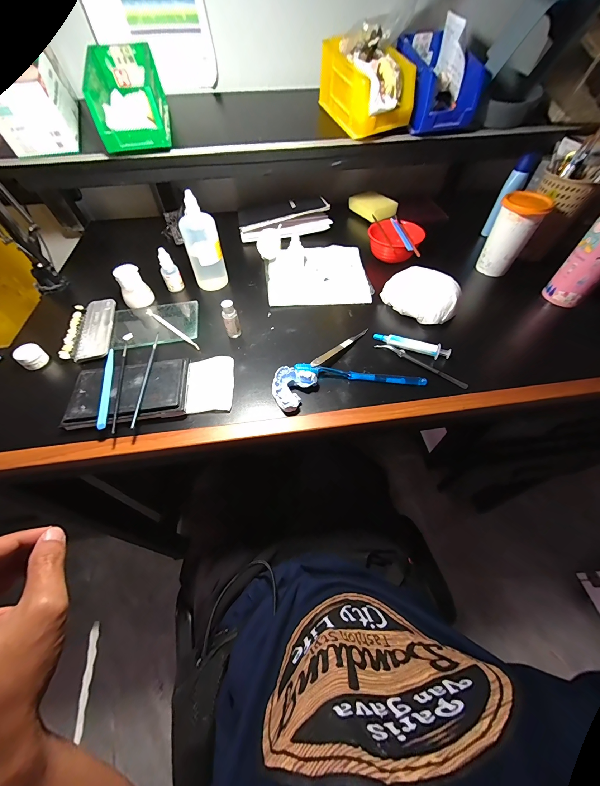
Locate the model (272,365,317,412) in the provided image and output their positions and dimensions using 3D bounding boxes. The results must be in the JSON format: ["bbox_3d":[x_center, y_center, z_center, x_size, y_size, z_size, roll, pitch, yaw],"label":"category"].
[{"bbox_3d":[-0.014,-0.006,0.395,0.048,0.030,0.064,29,59,19],"label":"model"}]

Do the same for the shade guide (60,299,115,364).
[{"bbox_3d":[-0.354,-0.107,0.477,0.068,0.009,0.141,-13,55,-9],"label":"shade guide"}]

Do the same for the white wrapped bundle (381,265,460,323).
[{"bbox_3d":[0.218,-0.174,0.509,0.126,0.050,0.097,35,62,23],"label":"white wrapped bundle"}]

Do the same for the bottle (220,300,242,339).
[{"bbox_3d":[-0.111,-0.119,0.458,0.024,0.063,0.019,-12,55,-8],"label":"bottle"}]

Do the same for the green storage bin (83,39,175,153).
[{"bbox_3d":[-0.290,-0.497,0.481,0.103,0.104,0.155,-10,55,-6],"label":"green storage bin"}]

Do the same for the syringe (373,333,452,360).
[{"bbox_3d":[0.175,-0.074,0.448,0.115,0.026,0.015,17,56,12],"label":"syringe"}]

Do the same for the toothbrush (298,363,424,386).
[{"bbox_3d":[0.087,-0.024,0.419,0.187,0.019,0.013,6,55,5],"label":"toothbrush"}]

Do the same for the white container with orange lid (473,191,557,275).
[{"bbox_3d":[0.391,-0.294,0.533,0.072,0.126,0.069,29,60,20],"label":"white container with orange lid"}]

